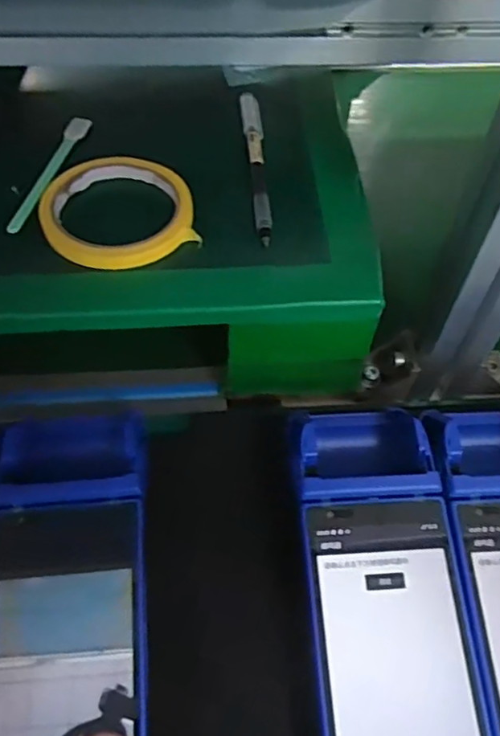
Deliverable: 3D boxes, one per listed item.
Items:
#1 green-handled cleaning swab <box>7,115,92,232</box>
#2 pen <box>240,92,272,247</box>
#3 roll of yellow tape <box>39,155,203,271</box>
[{"bbox_3d":[-0.129,-0.128,0.390,0.011,0.008,0.115,7,55,8],"label":"green-handled cleaning swab"},{"bbox_3d":[0.005,-0.138,0.401,0.014,0.014,0.142,-6,55,-2],"label":"pen"},{"bbox_3d":[-0.079,-0.097,0.364,0.088,0.019,0.087,-1,55,2],"label":"roll of yellow tape"}]

